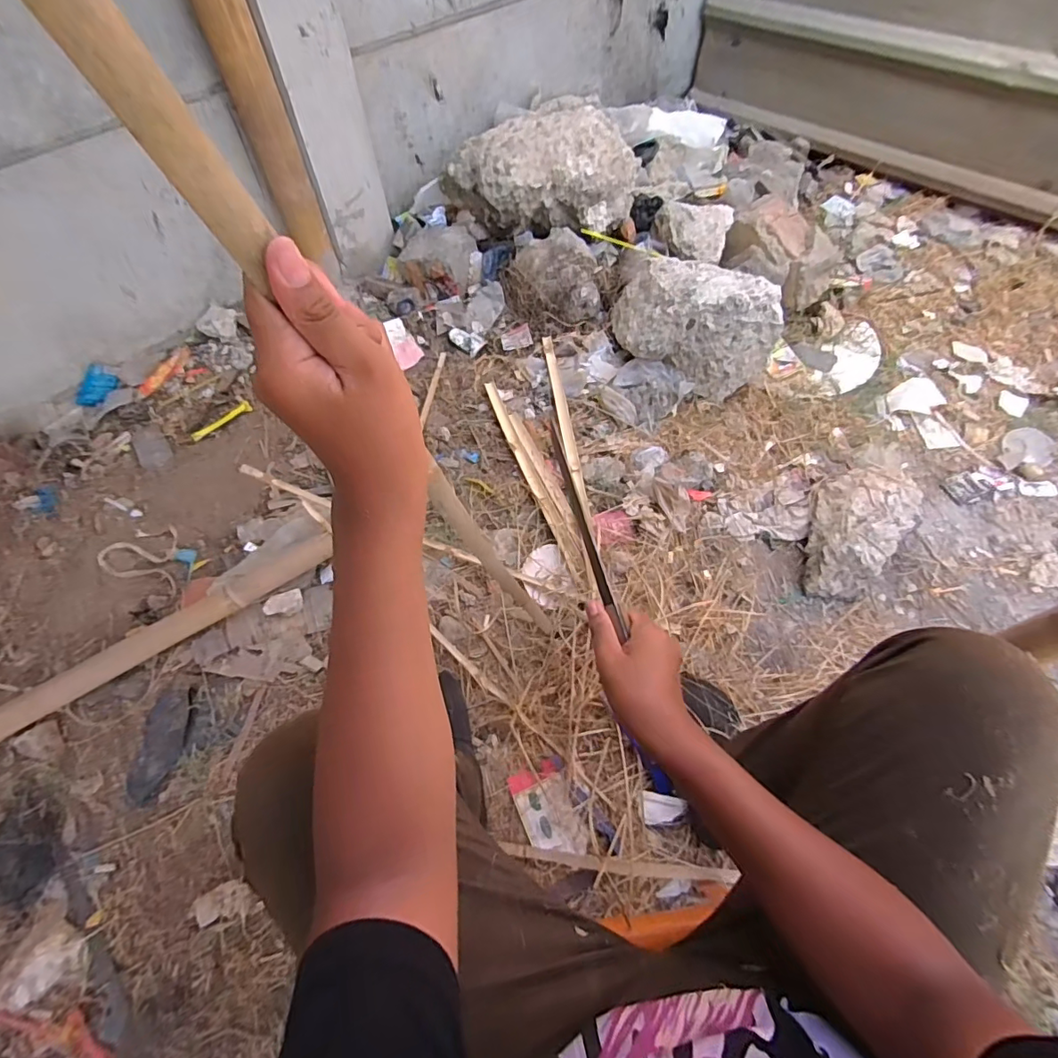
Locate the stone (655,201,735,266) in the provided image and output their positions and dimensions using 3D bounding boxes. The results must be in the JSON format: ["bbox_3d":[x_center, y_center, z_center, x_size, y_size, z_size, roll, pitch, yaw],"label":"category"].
[{"bbox_3d":[0.405,-0.750,1.288,0.186,0.084,0.146,16,61,11],"label":"stone"}]

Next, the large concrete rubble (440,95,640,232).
[{"bbox_3d":[0.024,-0.897,1.275,0.483,0.169,0.222,5,60,5],"label":"large concrete rubble"}]

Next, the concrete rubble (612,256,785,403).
[{"bbox_3d":[0.379,-0.485,1.174,0.373,0.222,0.258,25,64,16],"label":"concrete rubble"}]

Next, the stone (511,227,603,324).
[{"bbox_3d":[0.066,-0.625,1.261,0.203,0.098,0.223,-7,60,-2],"label":"stone"}]

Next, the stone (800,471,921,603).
[{"bbox_3d":[0.624,-0.012,0.976,0.160,0.112,0.310,35,67,20],"label":"stone"}]

